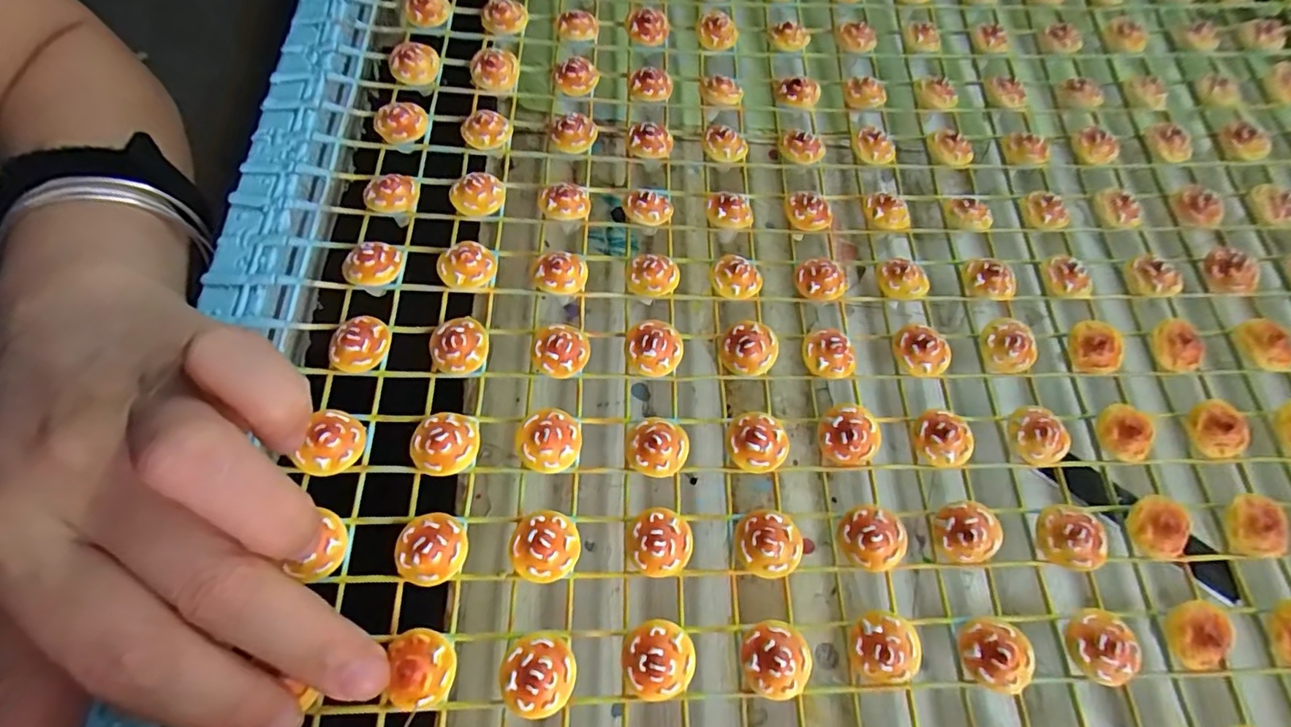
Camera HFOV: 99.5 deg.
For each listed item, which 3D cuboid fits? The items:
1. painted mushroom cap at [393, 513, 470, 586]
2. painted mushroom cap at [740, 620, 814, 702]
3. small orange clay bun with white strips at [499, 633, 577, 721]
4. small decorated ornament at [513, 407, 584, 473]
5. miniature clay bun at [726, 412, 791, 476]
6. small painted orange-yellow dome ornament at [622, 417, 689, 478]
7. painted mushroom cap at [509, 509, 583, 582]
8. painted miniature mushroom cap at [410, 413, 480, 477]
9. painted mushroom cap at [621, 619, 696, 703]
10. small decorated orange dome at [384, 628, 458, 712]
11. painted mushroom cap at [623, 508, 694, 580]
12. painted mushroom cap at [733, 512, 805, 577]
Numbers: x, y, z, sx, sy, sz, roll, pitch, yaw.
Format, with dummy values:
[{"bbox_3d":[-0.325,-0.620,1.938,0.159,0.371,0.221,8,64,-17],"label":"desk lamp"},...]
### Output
[{"bbox_3d":[-0.062,0.053,0.158,0.019,0.009,0.019,2,68,-5],"label":"painted mushroom cap"},{"bbox_3d":[0.037,0.084,0.155,0.019,0.009,0.019,2,68,-5],"label":"painted mushroom cap"},{"bbox_3d":[-0.029,0.084,0.146,0.019,0.005,0.019,2,68,-5],"label":"small orange clay bun with white strips"},{"bbox_3d":[-0.031,0.024,0.173,0.019,0.010,0.019,19,67,2],"label":"small decorated ornament"},{"bbox_3d":[0.037,0.026,0.179,0.019,0.010,0.019,27,68,5],"label":"miniature clay bun"},{"bbox_3d":[0.003,0.027,0.175,0.020,0.009,0.018,17,67,1],"label":"small painted orange-yellow dome ornament"},{"bbox_3d":[-0.029,0.054,0.161,0.019,0.010,0.019,2,68,-5],"label":"painted mushroom cap"},{"bbox_3d":[-0.062,0.025,0.169,0.018,0.010,0.019,2,68,-5],"label":"painted miniature mushroom cap"},{"bbox_3d":[0.004,0.082,0.151,0.020,0.006,0.020,2,68,-5],"label":"painted mushroom cap"},{"bbox_3d":[-0.060,0.081,0.145,0.017,0.005,0.018,-2,66,-4],"label":"small decorated orange dome"},{"bbox_3d":[0.004,0.054,0.165,0.020,0.009,0.019,2,68,-5],"label":"painted mushroom cap"},{"bbox_3d":[0.038,0.055,0.167,0.019,0.009,0.019,2,68,-5],"label":"painted mushroom cap"}]

